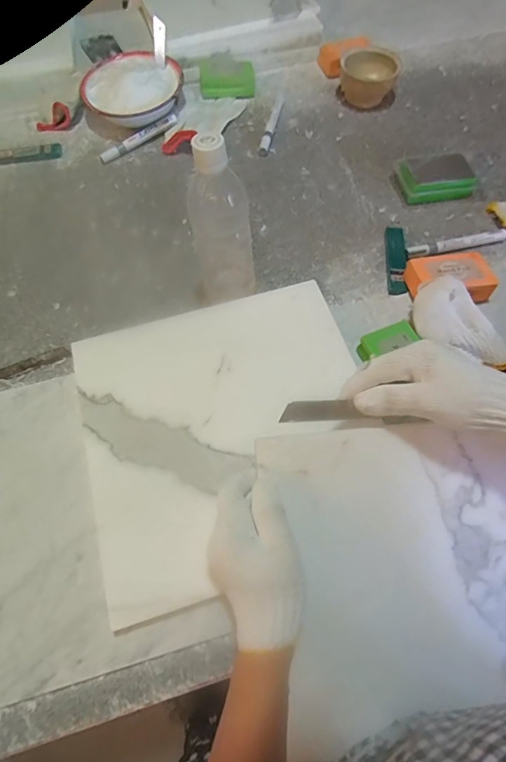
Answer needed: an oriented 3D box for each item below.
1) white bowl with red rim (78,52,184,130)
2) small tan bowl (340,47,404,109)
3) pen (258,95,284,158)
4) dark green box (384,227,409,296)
[{"bbox_3d":[-0.199,-0.486,0.694,0.156,0.043,0.163,0,64,1],"label":"white bowl with red rim"},{"bbox_3d":[0.196,-0.520,0.715,0.093,0.051,0.080,18,66,9],"label":"small tan bowl"},{"bbox_3d":[0.030,-0.426,0.694,0.016,0.013,0.150,10,65,6],"label":"pen"},{"bbox_3d":[0.194,-0.167,0.564,0.027,0.013,0.121,4,64,3],"label":"dark green box"}]

